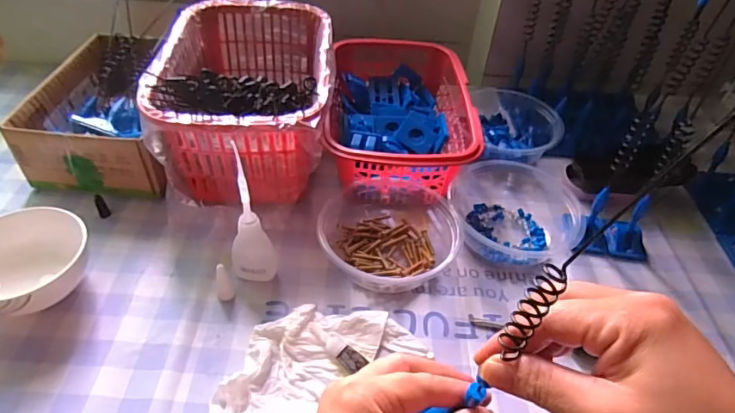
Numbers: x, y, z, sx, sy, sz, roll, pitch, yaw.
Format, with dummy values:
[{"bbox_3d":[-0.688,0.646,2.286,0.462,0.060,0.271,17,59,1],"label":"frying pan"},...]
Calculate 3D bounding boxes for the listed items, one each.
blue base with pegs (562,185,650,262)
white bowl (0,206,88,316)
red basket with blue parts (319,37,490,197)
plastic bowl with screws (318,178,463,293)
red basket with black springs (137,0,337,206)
[{"bbox_3d":[0.221,0.014,0.443,0.072,0.048,0.037,4,45,0],"label":"blue base with pegs"},{"bbox_3d":[-0.255,0.048,0.373,0.081,0.052,0.086,2,45,-2],"label":"white bowl"},{"bbox_3d":[0.032,-0.095,0.519,0.136,0.068,0.206,2,45,-2],"label":"red basket with blue parts"},{"bbox_3d":[0.017,0.023,0.428,0.127,0.037,0.114,7,45,3],"label":"plastic bowl with screws"},{"bbox_3d":[-0.115,-0.106,0.494,0.154,0.111,0.227,-2,46,-6],"label":"red basket with black springs"}]

